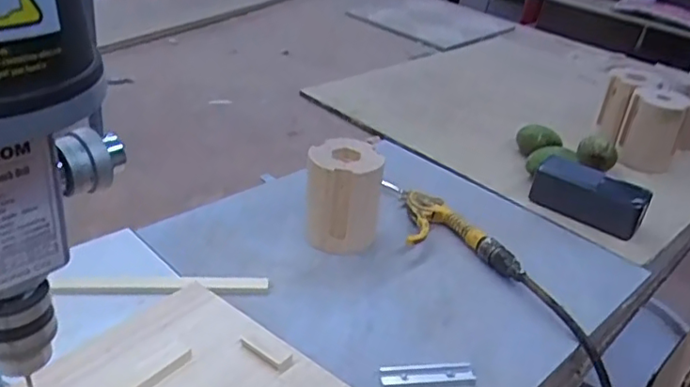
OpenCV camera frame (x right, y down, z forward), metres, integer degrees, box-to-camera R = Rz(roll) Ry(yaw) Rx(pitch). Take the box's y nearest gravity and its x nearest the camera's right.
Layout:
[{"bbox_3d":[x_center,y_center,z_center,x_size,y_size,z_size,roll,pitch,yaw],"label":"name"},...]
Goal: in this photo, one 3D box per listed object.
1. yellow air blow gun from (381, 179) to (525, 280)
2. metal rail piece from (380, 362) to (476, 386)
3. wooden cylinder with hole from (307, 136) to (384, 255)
[{"bbox_3d":[0.097,0.040,0.675,0.081,0.029,0.211,-11,33,-27],"label":"yellow air blow gun"},{"bbox_3d":[0.070,0.151,0.501,0.079,0.004,0.022,2,29,-7],"label":"metal rail piece"},{"bbox_3d":[-0.003,0.003,0.641,0.074,0.107,0.070,1,30,-8],"label":"wooden cylinder with hole"}]

